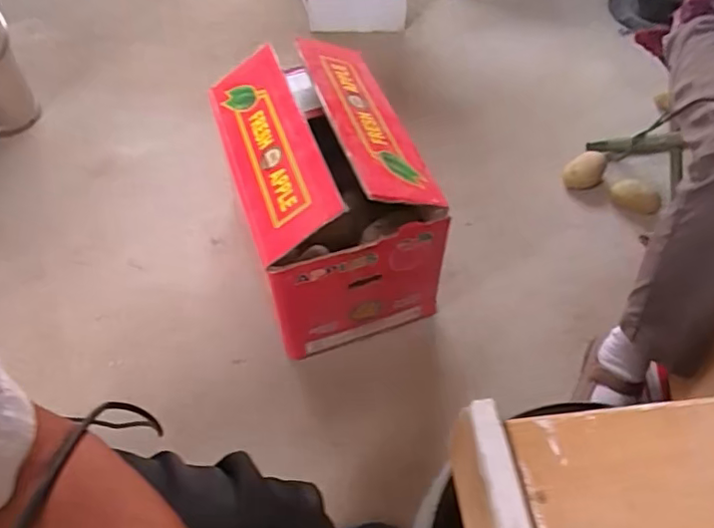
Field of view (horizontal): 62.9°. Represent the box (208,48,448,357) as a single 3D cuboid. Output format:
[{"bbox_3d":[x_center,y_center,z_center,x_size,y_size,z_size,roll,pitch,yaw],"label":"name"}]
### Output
[{"bbox_3d":[-0.056,-0.114,0.939,0.255,0.324,0.384,-16,56,-13],"label":"box"}]

